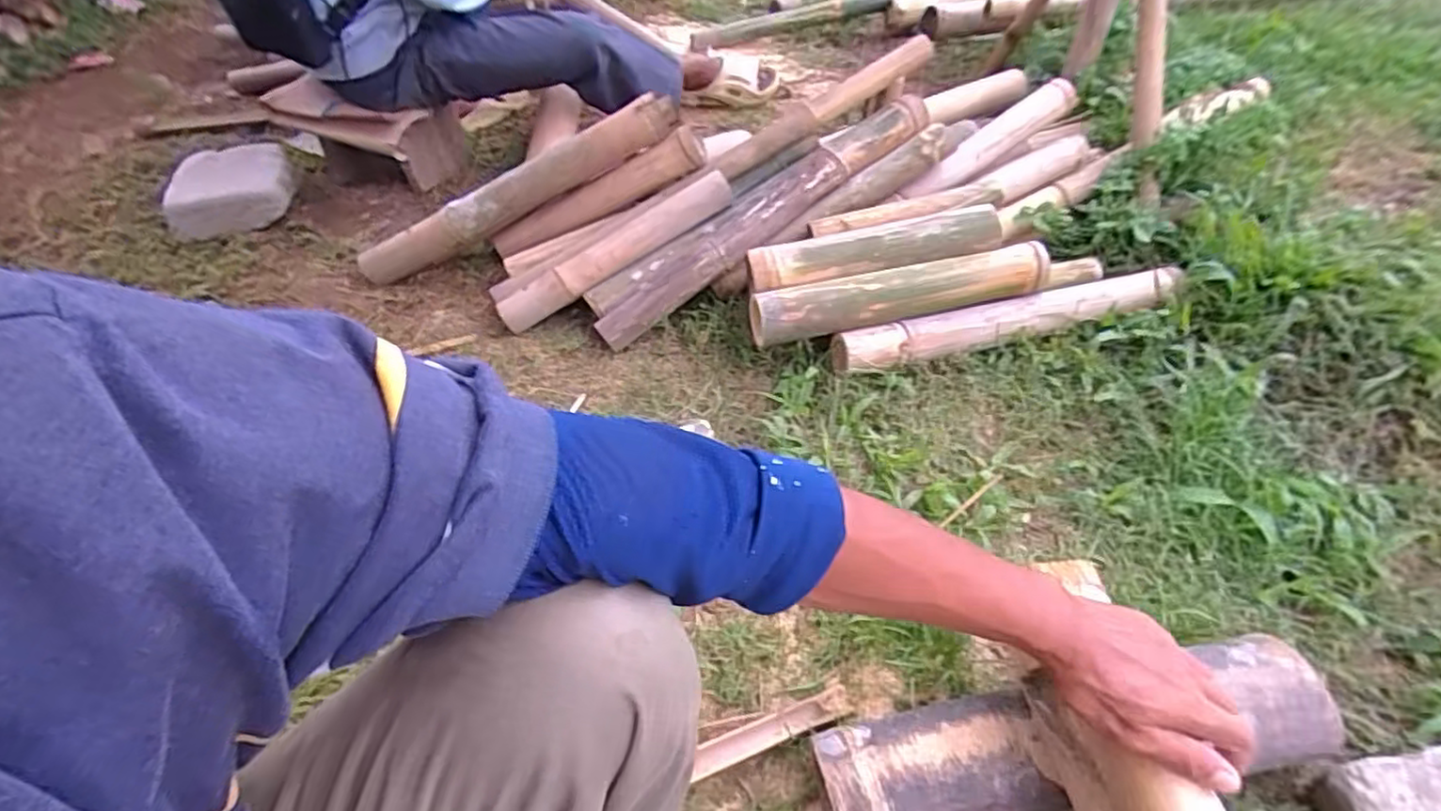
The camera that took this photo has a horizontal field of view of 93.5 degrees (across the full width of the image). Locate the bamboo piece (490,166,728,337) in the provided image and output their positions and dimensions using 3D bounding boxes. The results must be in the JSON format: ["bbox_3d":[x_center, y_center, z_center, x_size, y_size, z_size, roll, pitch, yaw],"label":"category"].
[{"bbox_3d":[-0.155,-0.246,1.050,0.379,0.052,0.069,-31,46,4],"label":"bamboo piece"}]

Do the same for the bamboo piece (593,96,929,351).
[{"bbox_3d":[0.068,-0.302,1.046,0.620,0.067,0.097,-38,51,-7],"label":"bamboo piece"}]

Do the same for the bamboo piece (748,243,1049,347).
[{"bbox_3d":[0.262,-0.155,0.953,0.433,0.071,0.059,-9,44,-7],"label":"bamboo piece"}]

